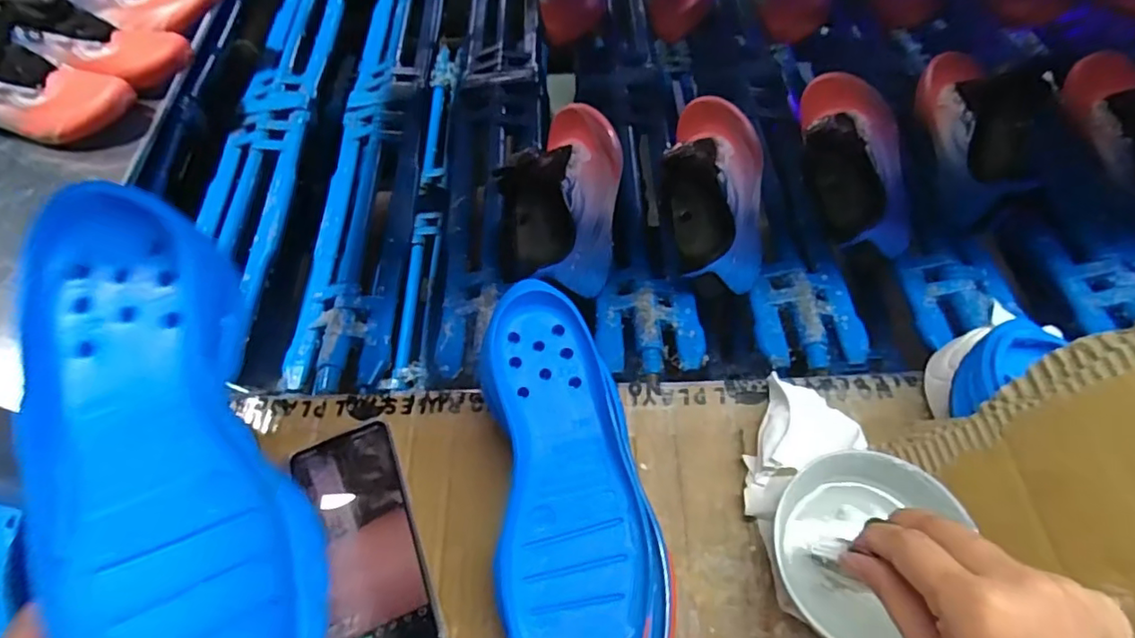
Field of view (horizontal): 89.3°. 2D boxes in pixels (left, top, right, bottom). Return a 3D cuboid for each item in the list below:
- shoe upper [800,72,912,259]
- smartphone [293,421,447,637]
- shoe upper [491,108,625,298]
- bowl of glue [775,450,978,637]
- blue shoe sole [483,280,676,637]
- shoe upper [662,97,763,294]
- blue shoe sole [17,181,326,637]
[{"bbox_3d":[0.274,-0.162,0.558,0.103,0.084,0.227,3,61,7],"label":"shoe upper"},{"bbox_3d":[-0.135,0.148,0.379,0.072,0.010,0.163,-19,60,-8],"label":"smartphone"},{"bbox_3d":[-0.004,-0.125,0.548,0.103,0.081,0.228,6,62,8],"label":"shoe upper"},{"bbox_3d":[0.172,0.134,0.344,0.094,0.061,0.095,-2,61,4],"label":"bowl of glue"},{"bbox_3d":[0.002,0.101,0.352,0.094,0.037,0.247,-10,72,-2],"label":"blue shoe sole"},{"bbox_3d":[0.136,-0.135,0.546,0.101,0.077,0.225,4,61,8],"label":"shoe upper"},{"bbox_3d":[-0.163,0.056,0.225,0.091,0.030,0.228,-24,73,-11],"label":"blue shoe sole"}]

